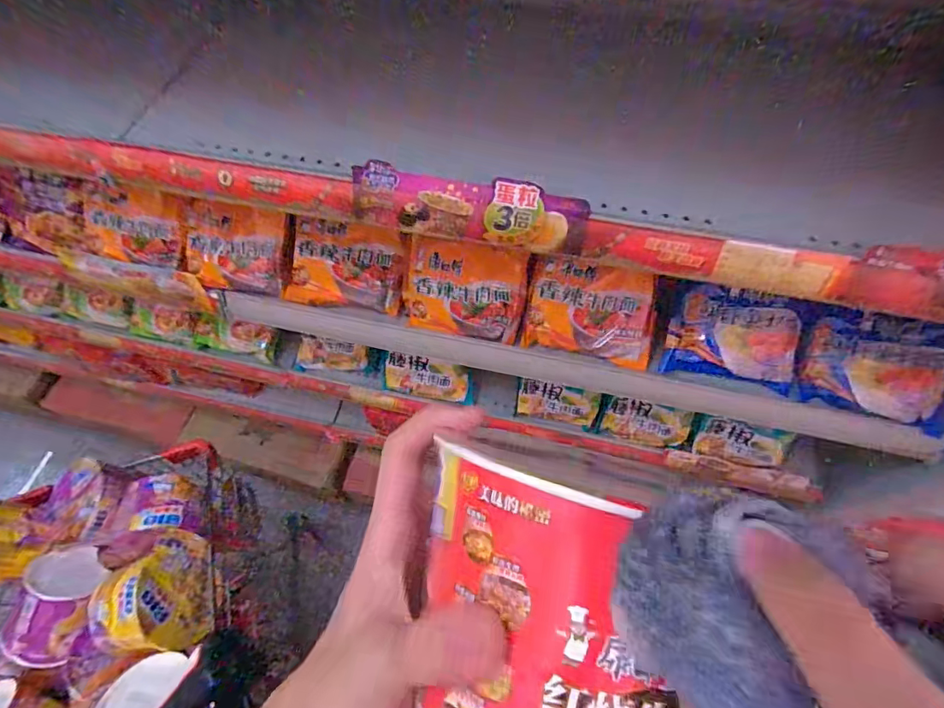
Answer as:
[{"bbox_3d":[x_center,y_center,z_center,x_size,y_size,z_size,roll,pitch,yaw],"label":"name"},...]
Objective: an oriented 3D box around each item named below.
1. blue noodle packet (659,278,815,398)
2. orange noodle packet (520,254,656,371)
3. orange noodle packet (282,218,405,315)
[{"bbox_3d":[0.310,-0.030,0.583,0.150,0.121,0.040,8,20,6],"label":"blue noodle packet"},{"bbox_3d":[0.144,-0.059,0.593,0.149,0.128,0.040,7,24,-1],"label":"orange noodle packet"},{"bbox_3d":[-0.161,-0.119,0.633,0.144,0.118,0.040,7,23,2],"label":"orange noodle packet"}]

